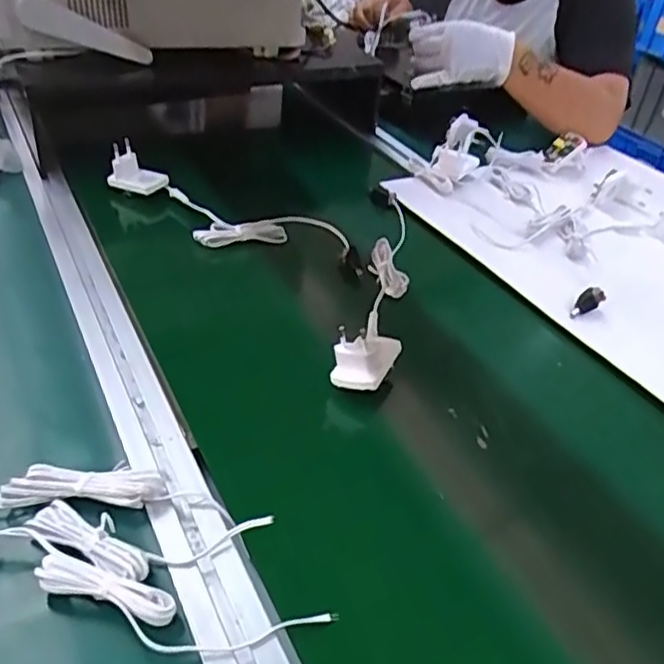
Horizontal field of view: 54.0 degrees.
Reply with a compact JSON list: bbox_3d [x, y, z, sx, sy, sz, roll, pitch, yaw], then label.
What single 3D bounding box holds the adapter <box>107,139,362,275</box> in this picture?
[{"bbox_3d":[-0.110,-0.127,0.688,0.303,0.052,0.101,16,39,12],"label":"adapter"}]

